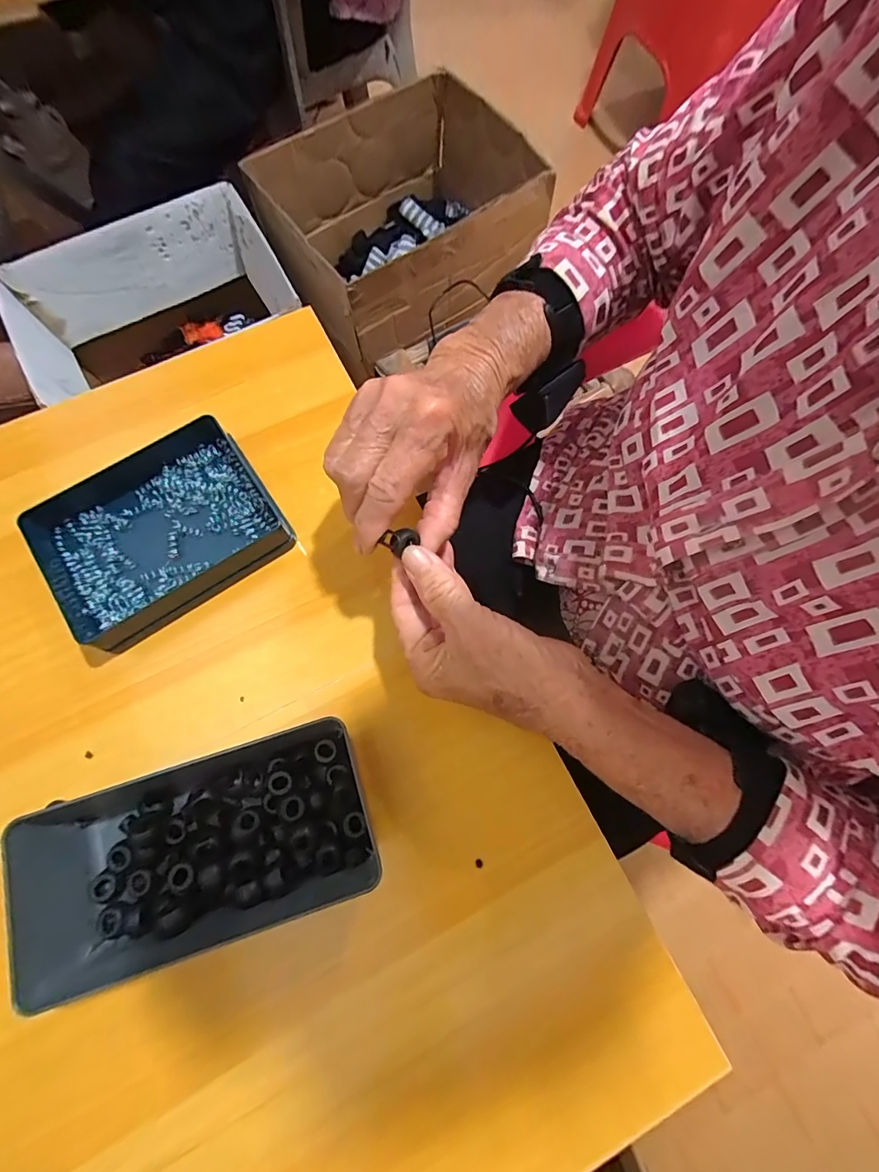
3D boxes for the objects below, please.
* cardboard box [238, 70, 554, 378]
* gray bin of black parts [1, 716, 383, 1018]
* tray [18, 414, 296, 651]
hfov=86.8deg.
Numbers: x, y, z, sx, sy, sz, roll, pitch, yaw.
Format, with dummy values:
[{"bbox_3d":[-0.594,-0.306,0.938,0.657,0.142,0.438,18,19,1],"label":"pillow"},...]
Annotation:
[{"bbox_3d":[-0.040,-0.658,0.853,0.464,0.214,0.343,-31,76,-9],"label":"cardboard box"},{"bbox_3d":[-0.133,0.145,0.262,0.182,0.054,0.090,-17,76,-6],"label":"gray bin of black parts"},{"bbox_3d":[-0.198,-0.039,0.324,0.153,0.031,0.118,-34,78,-10],"label":"tray"}]

